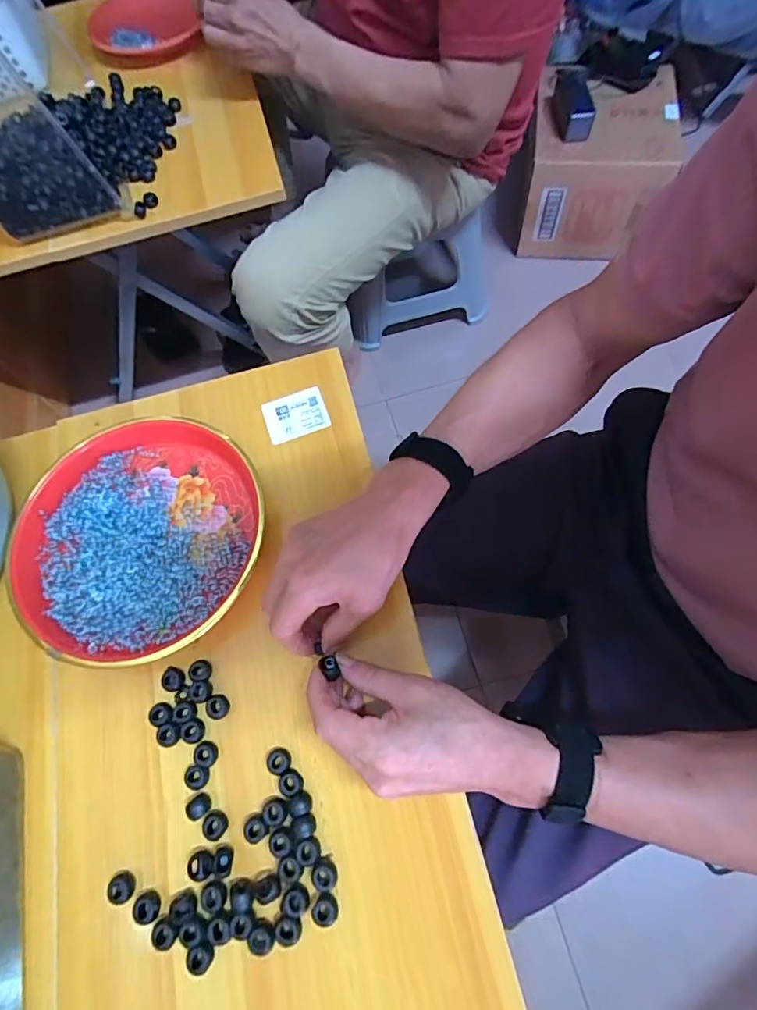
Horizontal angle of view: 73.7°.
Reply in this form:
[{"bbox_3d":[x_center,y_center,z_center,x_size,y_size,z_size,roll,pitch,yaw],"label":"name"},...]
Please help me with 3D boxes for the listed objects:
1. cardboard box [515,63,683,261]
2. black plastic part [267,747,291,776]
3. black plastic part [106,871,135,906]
[{"bbox_3d":[0.459,-0.723,1.101,0.286,0.255,0.279,6,68,7],"label":"cardboard box"},{"bbox_3d":[-0.075,0.192,0.378,0.017,0.010,0.018,-1,67,1],"label":"black plastic part"},{"bbox_3d":[-0.181,0.270,0.356,0.015,0.015,0.018,-28,69,-10],"label":"black plastic part"}]

